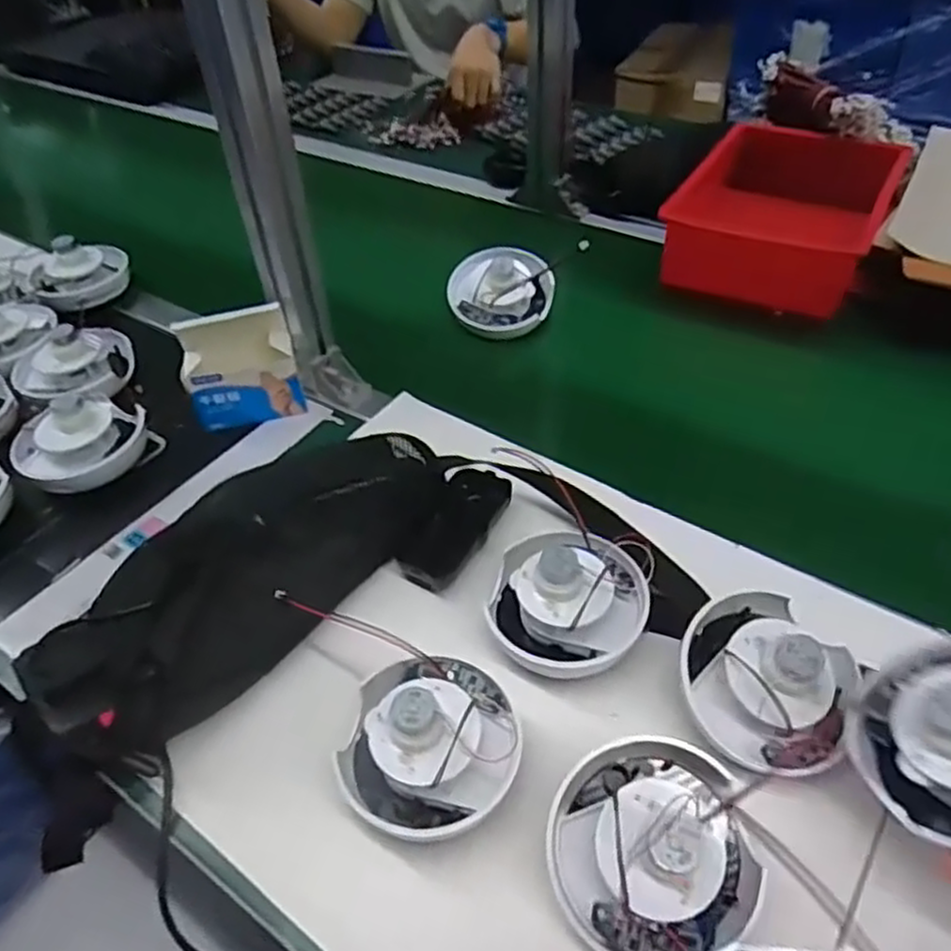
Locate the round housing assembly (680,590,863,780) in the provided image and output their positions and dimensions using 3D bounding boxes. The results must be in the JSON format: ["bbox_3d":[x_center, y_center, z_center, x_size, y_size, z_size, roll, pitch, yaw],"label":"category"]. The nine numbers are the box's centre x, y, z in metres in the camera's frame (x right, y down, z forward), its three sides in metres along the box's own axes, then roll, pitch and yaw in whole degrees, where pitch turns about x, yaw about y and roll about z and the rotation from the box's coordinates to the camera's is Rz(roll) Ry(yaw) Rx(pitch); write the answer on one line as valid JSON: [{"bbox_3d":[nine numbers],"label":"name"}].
[{"bbox_3d":[0.176,0.116,0.452,0.096,0.058,0.099,-2,45,2],"label":"round housing assembly"}]

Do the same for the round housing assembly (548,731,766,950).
[{"bbox_3d":[0.093,0.183,0.384,0.103,0.058,0.101,-2,45,2],"label":"round housing assembly"}]

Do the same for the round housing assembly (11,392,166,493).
[{"bbox_3d":[-0.349,-0.034,0.669,0.115,0.063,0.095,-29,50,-24],"label":"round housing assembly"}]

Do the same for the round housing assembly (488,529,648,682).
[{"bbox_3d":[0.060,0.077,0.503,0.106,0.051,0.090,30,54,30],"label":"round housing assembly"}]

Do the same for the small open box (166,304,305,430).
[{"bbox_3d":[-0.216,-0.096,0.692,0.102,0.100,0.038,-11,45,-7],"label":"small open box"}]

